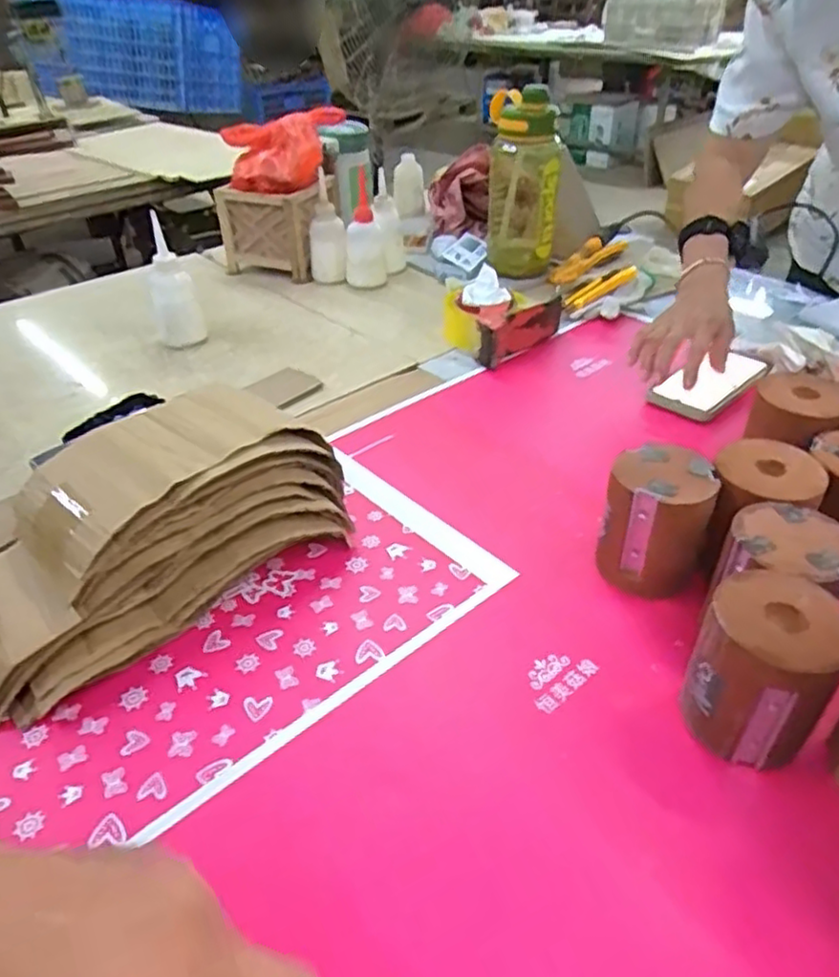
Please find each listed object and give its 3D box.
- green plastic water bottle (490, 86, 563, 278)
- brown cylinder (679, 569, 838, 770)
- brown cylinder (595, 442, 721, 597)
[{"bbox_3d":[0.158,-0.466,1.047,0.101,0.239,0.127,0,38,3],"label":"green plastic water bottle"},{"bbox_3d":[0.218,0.115,0.435,0.077,0.098,0.079,23,44,29],"label":"brown cylinder"},{"bbox_3d":[0.190,0.025,0.556,0.078,0.095,0.082,10,40,15],"label":"brown cylinder"}]

